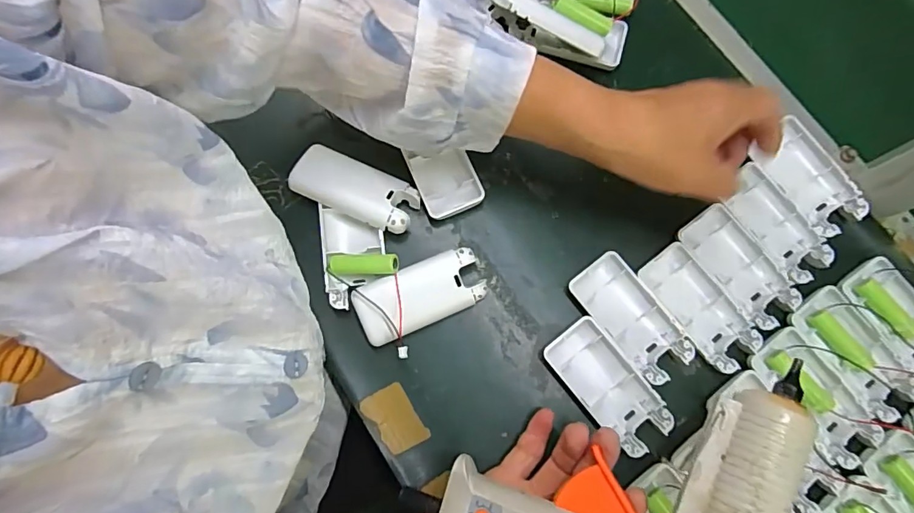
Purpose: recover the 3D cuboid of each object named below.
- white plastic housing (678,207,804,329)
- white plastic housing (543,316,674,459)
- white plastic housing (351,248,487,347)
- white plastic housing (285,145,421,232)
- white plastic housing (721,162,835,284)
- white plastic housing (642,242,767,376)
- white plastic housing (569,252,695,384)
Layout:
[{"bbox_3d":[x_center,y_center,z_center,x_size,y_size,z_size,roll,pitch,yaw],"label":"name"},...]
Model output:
[{"bbox_3d":[0.212,0.008,0.371,0.044,0.018,0.093,-38,81,-8],"label":"white plastic housing"},{"bbox_3d":[0.106,0.091,0.346,0.044,0.011,0.093,-37,81,-8],"label":"white plastic housing"},{"bbox_3d":[-0.027,0.029,0.352,0.092,0.011,0.045,-22,92,-7],"label":"white plastic housing"},{"bbox_3d":[-0.077,-0.050,0.373,0.093,0.022,0.043,24,79,4],"label":"white plastic housing"},{"bbox_3d":[0.245,-0.025,0.382,0.042,0.019,0.092,-32,80,-7],"label":"white plastic housing"},{"bbox_3d":[0.178,0.039,0.363,0.044,0.016,0.093,-36,81,-8],"label":"white plastic housing"},{"bbox_3d":[0.126,0.045,0.356,0.043,0.013,0.093,-36,81,-8],"label":"white plastic housing"}]

